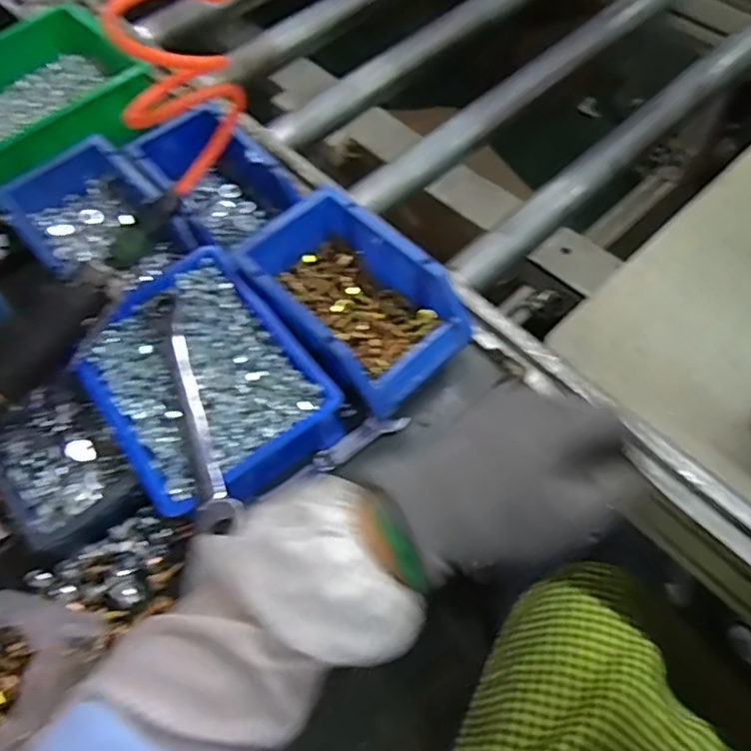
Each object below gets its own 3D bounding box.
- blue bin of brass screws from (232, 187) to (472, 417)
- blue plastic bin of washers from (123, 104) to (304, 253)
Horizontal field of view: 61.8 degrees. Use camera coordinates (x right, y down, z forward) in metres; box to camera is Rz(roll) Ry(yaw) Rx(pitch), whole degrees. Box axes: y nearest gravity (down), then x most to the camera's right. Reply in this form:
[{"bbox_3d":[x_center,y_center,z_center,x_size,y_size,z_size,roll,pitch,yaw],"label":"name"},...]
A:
[{"bbox_3d":[-0.025,-0.063,0.534,0.109,0.085,0.191,-40,67,-18],"label":"blue bin of brass screws"},{"bbox_3d":[-0.152,-0.179,0.600,0.101,0.062,0.150,-35,65,-16],"label":"blue plastic bin of washers"}]

